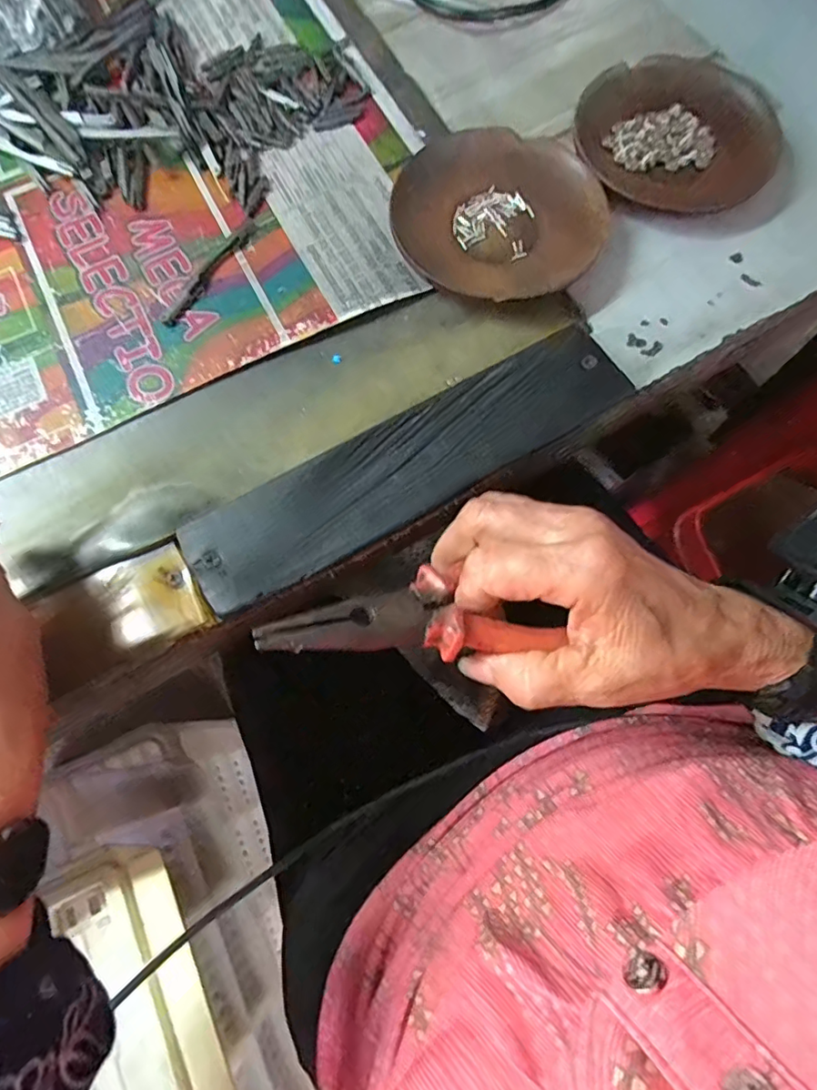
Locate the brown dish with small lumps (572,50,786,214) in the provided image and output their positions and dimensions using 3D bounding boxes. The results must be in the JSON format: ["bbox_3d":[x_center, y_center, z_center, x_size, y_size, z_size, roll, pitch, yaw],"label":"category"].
[{"bbox_3d":[0.152,-0.237,0.321,0.111,0.017,0.107,0,73,0],"label":"brown dish with small lumps"}]

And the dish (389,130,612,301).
[{"bbox_3d":[0.049,-0.182,0.305,0.113,0.017,0.104,0,73,0],"label":"dish"}]

